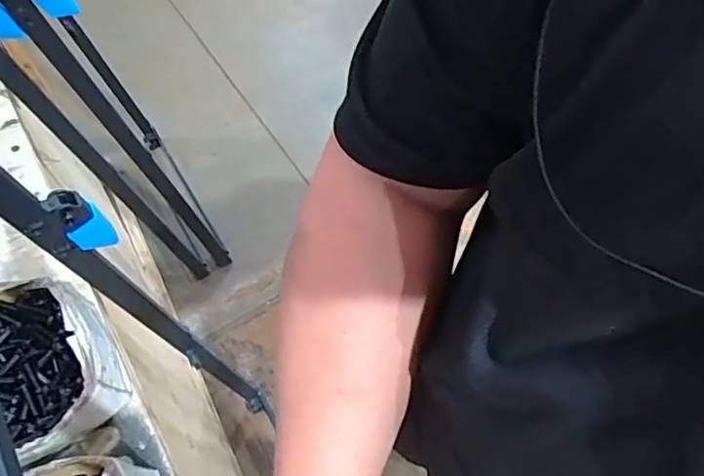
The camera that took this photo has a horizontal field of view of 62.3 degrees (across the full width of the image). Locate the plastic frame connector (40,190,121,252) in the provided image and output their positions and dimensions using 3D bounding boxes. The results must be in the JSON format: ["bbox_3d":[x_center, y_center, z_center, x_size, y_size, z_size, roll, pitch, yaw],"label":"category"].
[{"bbox_3d":[-0.267,-0.017,0.576,0.039,0.079,0.026,-29,64,-15],"label":"plastic frame connector"}]

